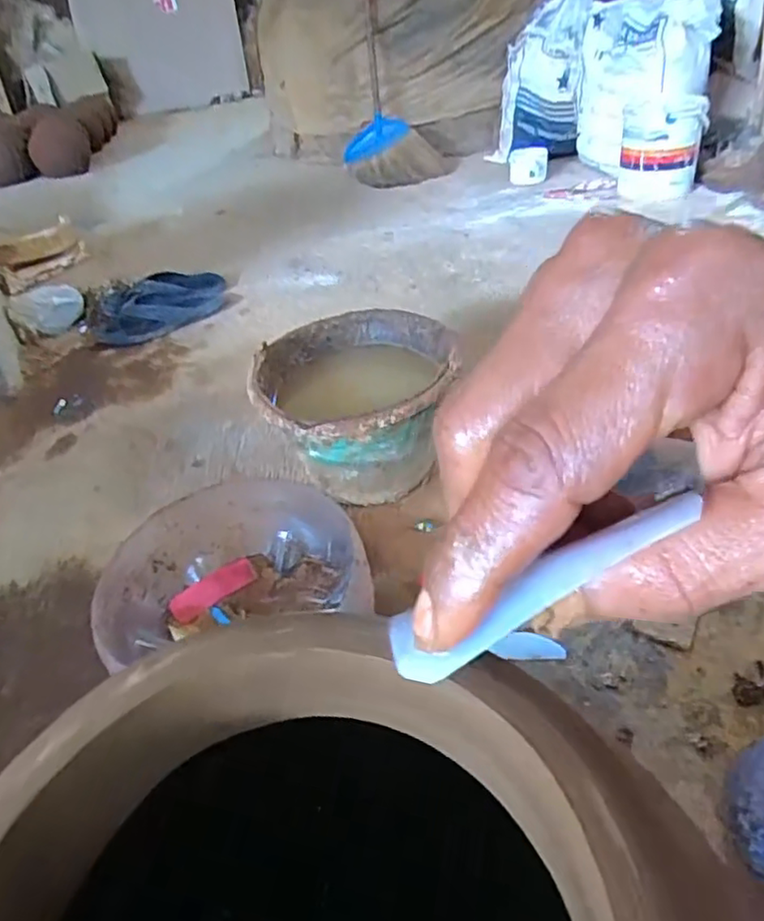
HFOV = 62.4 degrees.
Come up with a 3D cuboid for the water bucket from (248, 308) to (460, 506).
[{"bbox_3d":[-0.028,-0.054,0.795,0.228,0.178,0.250,-4,39,3],"label":"water bucket"}]

